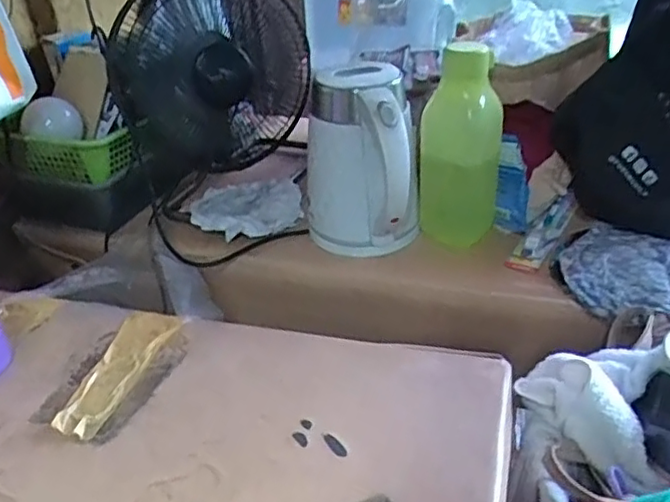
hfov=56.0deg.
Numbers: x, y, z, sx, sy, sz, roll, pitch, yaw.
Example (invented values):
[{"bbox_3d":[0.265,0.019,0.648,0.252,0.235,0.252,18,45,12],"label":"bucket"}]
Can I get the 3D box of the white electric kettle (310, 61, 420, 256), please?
[{"bbox_3d":[0.033,-0.100,0.771,0.132,0.212,0.131,-2,32,0],"label":"white electric kettle"}]

